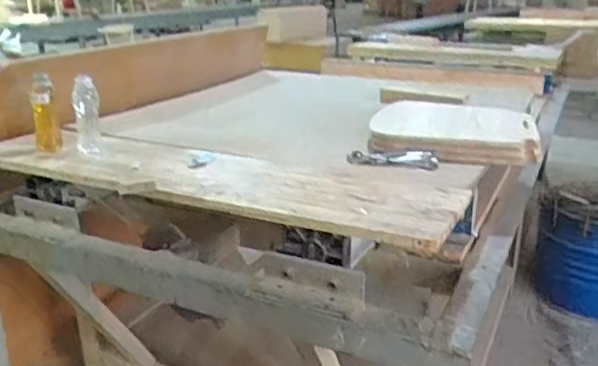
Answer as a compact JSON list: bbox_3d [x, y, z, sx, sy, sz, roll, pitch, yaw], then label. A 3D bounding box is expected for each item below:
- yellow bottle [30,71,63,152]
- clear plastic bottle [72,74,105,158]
[{"bbox_3d":[-0.626,-0.167,1.453,0.059,0.193,0.047,-8,22,-20],"label":"yellow bottle"},{"bbox_3d":[-0.525,-0.166,1.459,0.060,0.199,0.071,-8,22,-20],"label":"clear plastic bottle"}]

